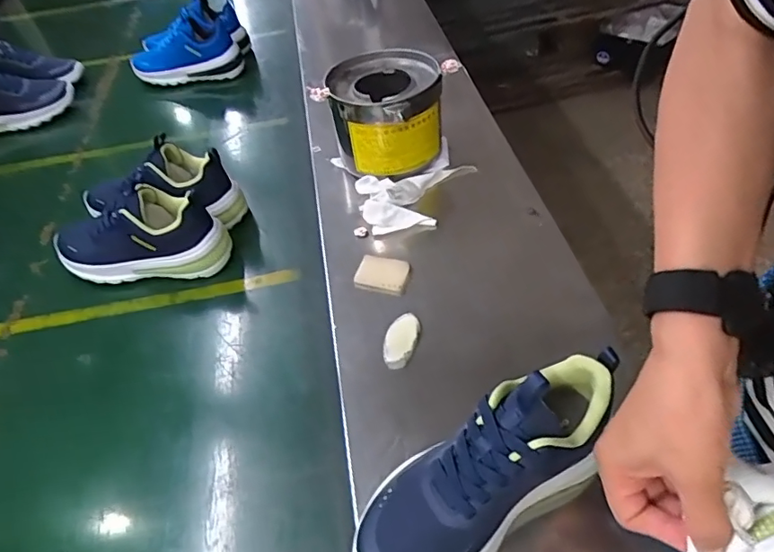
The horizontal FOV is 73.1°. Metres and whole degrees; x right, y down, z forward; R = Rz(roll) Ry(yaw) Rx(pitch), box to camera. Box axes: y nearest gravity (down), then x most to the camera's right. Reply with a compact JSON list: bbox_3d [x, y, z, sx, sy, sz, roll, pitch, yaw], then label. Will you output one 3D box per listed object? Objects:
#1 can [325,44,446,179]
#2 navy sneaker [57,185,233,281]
[{"bbox_3d":[0.000,-0.198,0.669,0.131,0.117,0.142,-3,48,4],"label":"can"},{"bbox_3d":[-0.299,-0.052,0.615,0.209,0.099,0.081,2,48,8],"label":"navy sneaker"}]

